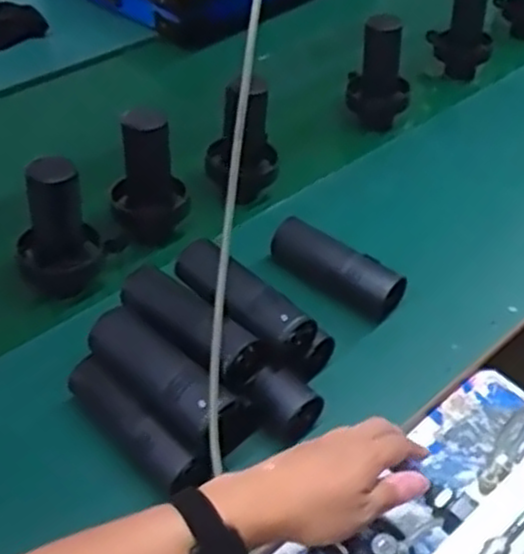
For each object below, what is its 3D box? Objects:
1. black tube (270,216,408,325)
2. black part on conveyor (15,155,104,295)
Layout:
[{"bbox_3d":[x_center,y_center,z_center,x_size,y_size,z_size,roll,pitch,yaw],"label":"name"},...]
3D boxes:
[{"bbox_3d":[0.085,-0.011,0.895,0.165,0.058,0.050,30,50,26],"label":"black tube"},{"bbox_3d":[-0.233,-0.064,0.838,0.093,0.163,0.077,-9,45,-12],"label":"black part on conveyor"}]

